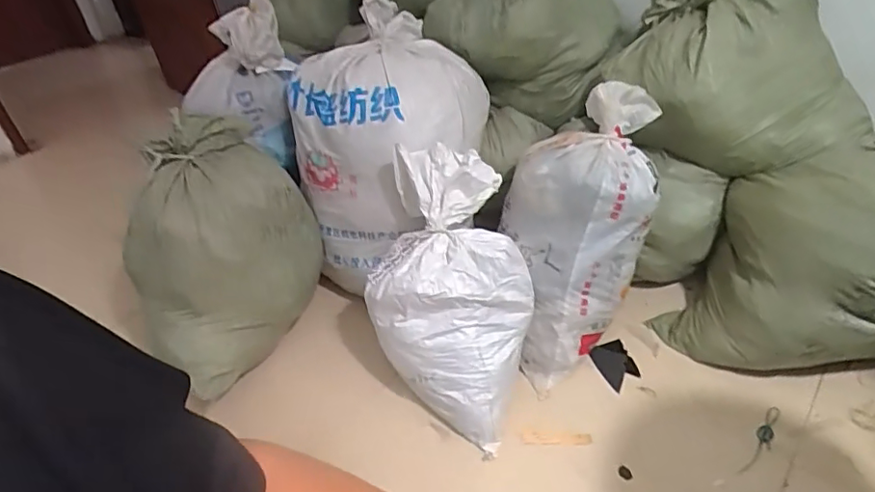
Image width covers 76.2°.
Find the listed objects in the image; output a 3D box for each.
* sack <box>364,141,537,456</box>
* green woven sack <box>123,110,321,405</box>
[{"bbox_3d":[0.026,0.106,1.269,0.360,0.618,0.260,7,-5,5],"label":"sack"},{"bbox_3d":[-0.521,0.006,1.382,0.419,0.511,0.382,-20,39,-16],"label":"green woven sack"}]

